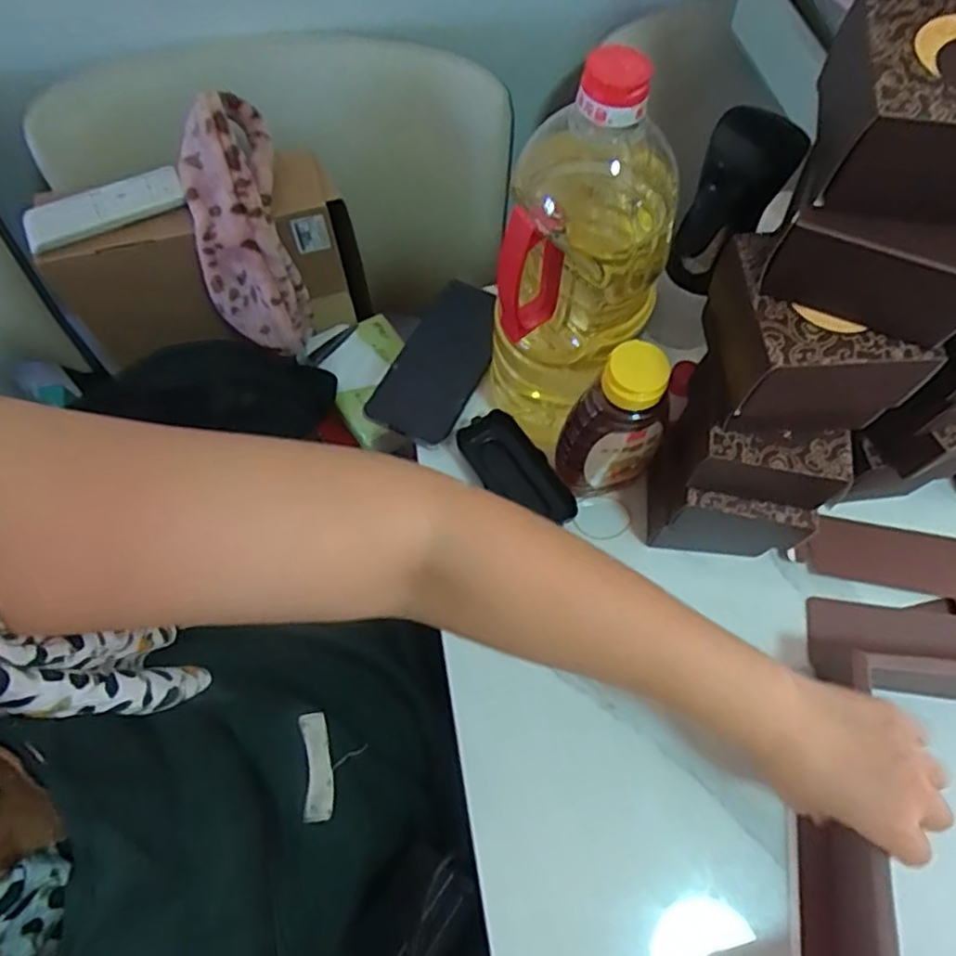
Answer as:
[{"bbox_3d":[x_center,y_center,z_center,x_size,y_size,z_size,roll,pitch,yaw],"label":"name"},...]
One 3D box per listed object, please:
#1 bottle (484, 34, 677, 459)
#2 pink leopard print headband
[{"bbox_3d":[0.064,-0.130,0.440,0.101,0.290,0.099,17,68,7],"label":"bottle"},{"bbox_3d":[-0.217,-0.222,0.614,0.089,0.231,0.079,-10,33,-4],"label":"pink leopard print headband"}]

